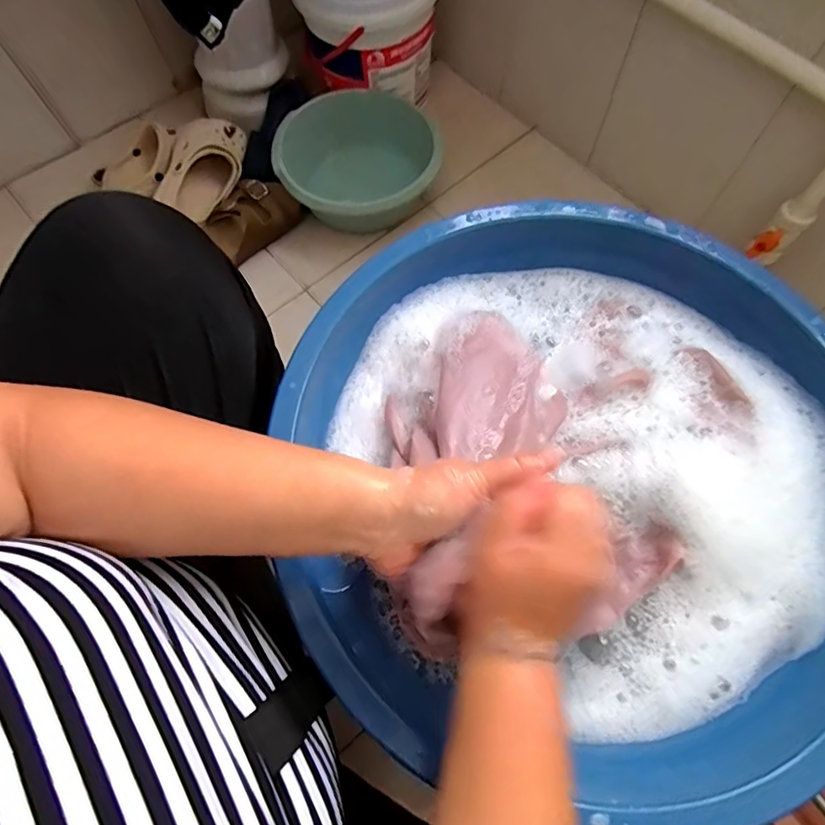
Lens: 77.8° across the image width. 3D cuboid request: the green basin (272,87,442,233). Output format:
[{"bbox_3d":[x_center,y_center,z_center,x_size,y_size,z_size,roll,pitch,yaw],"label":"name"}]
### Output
[{"bbox_3d":[-0.101,-0.455,0.971,0.279,0.134,0.260,-1,69,1],"label":"green basin"}]

